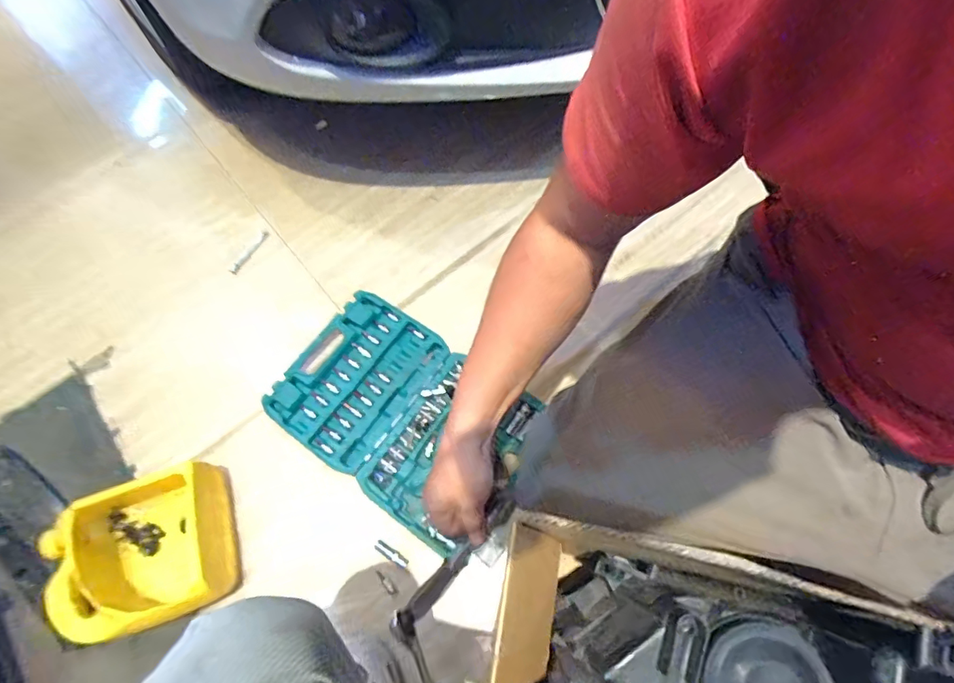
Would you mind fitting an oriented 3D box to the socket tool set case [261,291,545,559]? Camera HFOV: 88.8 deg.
[{"bbox_3d":[-0.118,0.101,0.734,0.375,0.043,0.249,34,73,17],"label":"socket tool set case"}]

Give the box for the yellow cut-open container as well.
[{"bbox_3d":[-0.447,0.285,0.652,0.235,0.089,0.179,-20,67,-5],"label":"yellow cut-open container"}]

